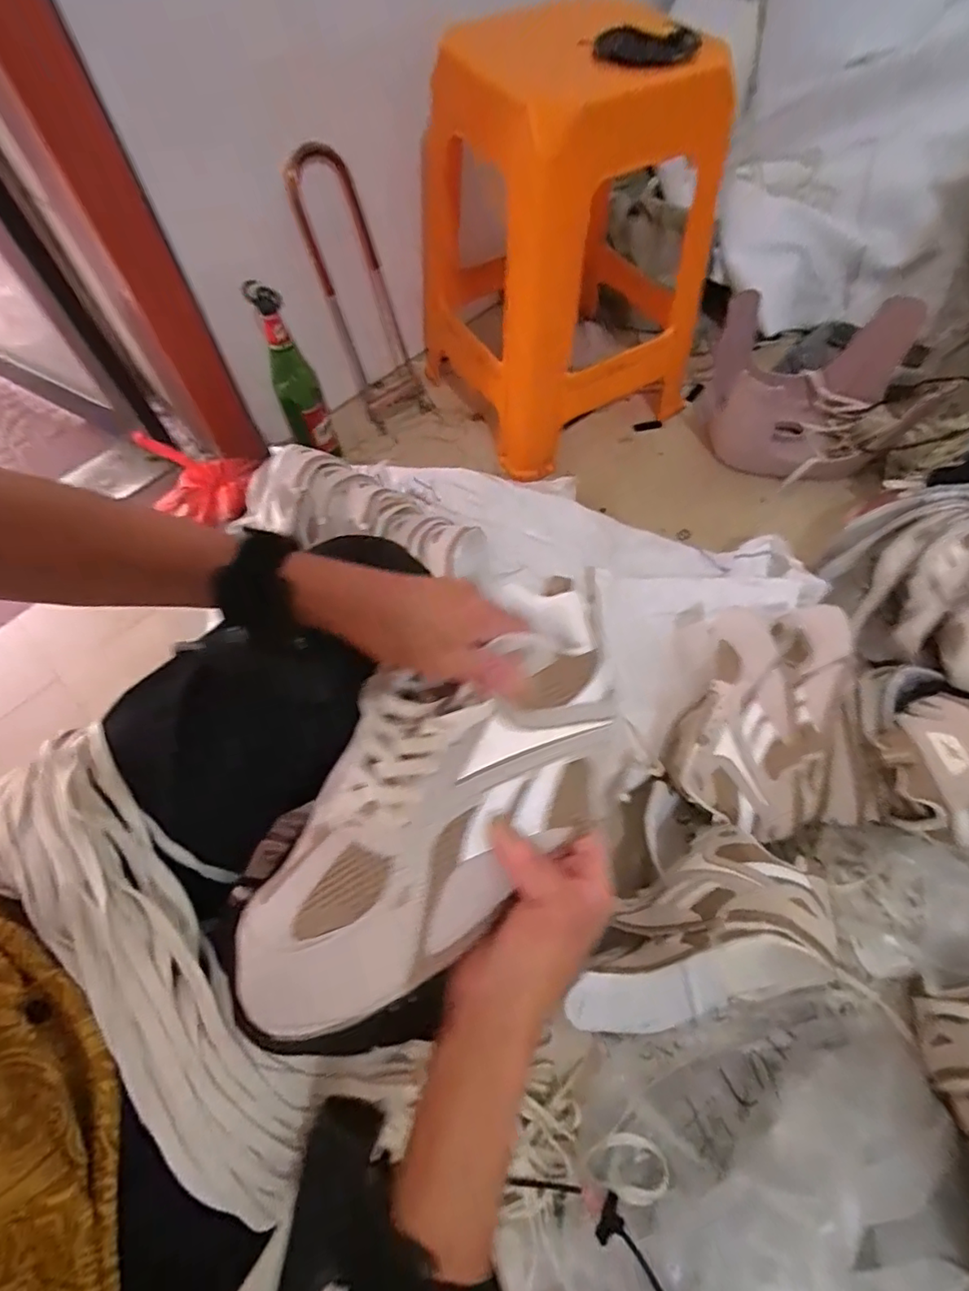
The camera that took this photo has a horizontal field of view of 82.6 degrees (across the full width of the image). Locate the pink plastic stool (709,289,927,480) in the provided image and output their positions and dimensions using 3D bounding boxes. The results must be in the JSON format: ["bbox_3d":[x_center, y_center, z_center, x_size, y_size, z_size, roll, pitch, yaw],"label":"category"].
[{"bbox_3d":[0.530,-0.421,0.914,0.288,0.164,0.252,12,63,8],"label":"pink plastic stool"}]

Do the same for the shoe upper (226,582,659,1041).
[{"bbox_3d":[-0.022,0.070,0.292,0.136,0.065,0.263,40,70,20],"label":"shoe upper"}]

